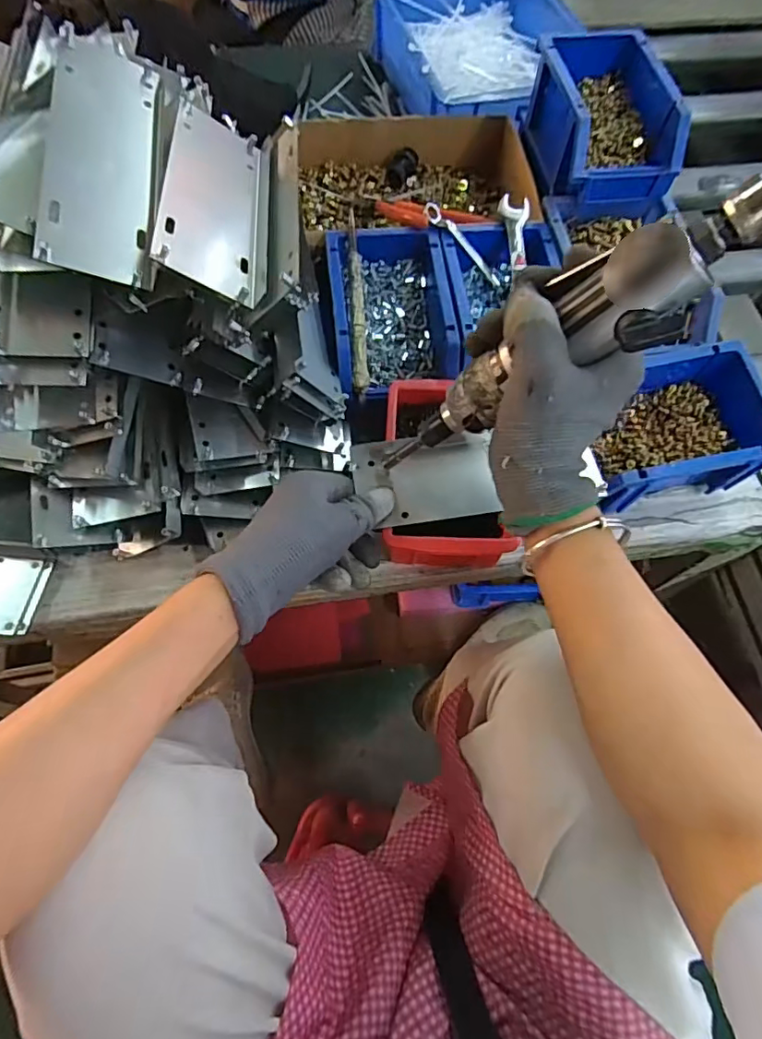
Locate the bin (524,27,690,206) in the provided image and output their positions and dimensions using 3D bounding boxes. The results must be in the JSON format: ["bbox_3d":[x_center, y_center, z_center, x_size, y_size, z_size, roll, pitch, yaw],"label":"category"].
[{"bbox_3d":[0.206,-0.374,0.504,0.102,0.068,0.163,-6,67,-4],"label":"bin"}]

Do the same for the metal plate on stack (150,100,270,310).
[{"bbox_3d":[-0.110,-0.211,0.357,0.072,0.017,0.176,14,56,-37],"label":"metal plate on stack"}]

